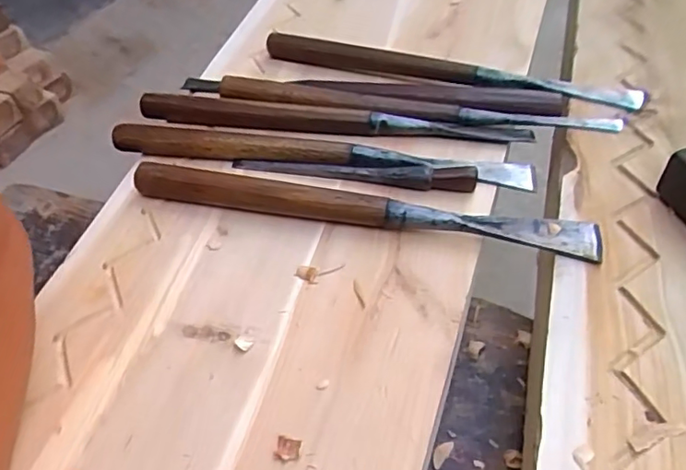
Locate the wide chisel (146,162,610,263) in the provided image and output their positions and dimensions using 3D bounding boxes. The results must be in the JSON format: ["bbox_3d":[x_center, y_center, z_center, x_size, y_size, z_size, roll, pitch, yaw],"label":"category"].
[{"bbox_3d":[0.007,-0.018,0.306,0.247,0.024,0.021,9,48,13],"label":"wide chisel"}]

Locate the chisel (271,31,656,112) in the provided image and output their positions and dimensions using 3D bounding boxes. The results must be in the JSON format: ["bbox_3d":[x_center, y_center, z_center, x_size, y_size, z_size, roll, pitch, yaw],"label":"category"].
[{"bbox_3d":[0.065,-0.113,0.395,0.262,0.014,0.024,14,50,18],"label":"chisel"}]

